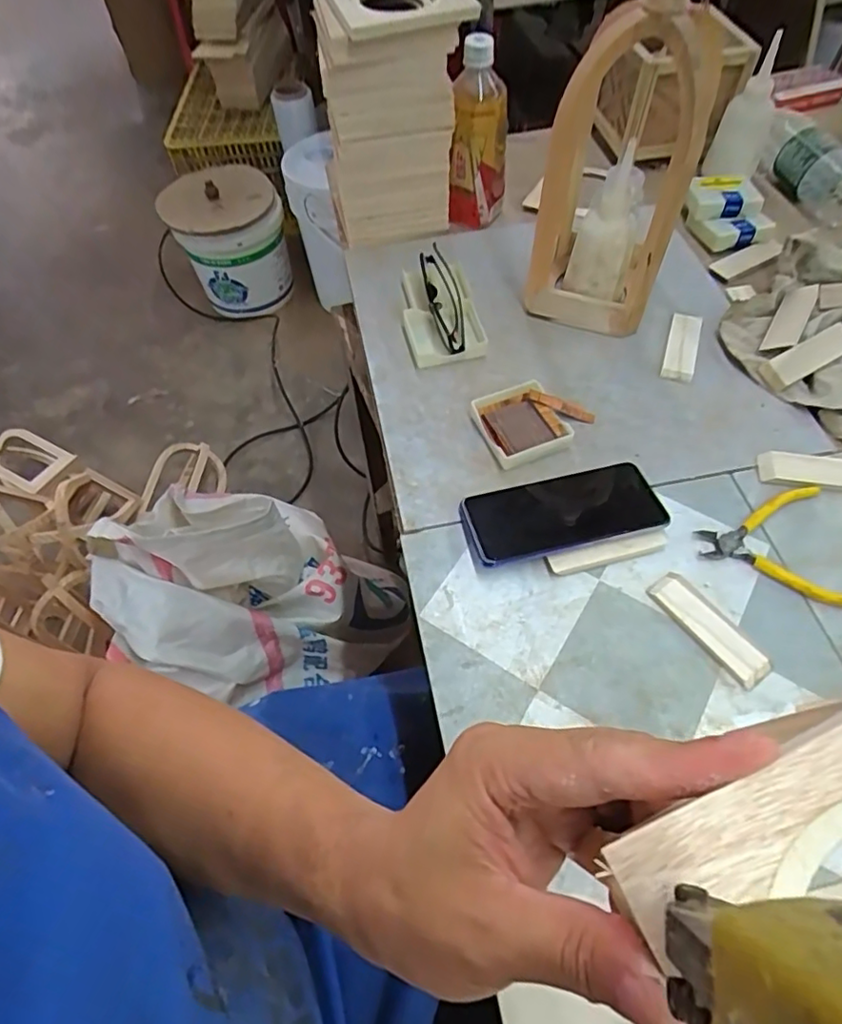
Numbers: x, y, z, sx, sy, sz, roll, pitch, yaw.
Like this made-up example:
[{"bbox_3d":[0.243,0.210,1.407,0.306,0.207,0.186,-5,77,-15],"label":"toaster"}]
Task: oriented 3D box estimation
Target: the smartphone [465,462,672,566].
[{"bbox_3d":[0.120,0.001,0.504,0.161,0.012,0.072,-10,57,-3],"label":"smartphone"}]

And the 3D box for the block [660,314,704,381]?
[{"bbox_3d":[0.268,-0.171,0.606,0.031,0.011,0.094,15,59,13],"label":"block"}]

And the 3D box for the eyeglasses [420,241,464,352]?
[{"bbox_3d":[0.025,-0.225,0.626,0.035,0.031,0.136,-8,57,-2],"label":"eyeglasses"}]

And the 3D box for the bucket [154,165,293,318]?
[{"bbox_3d":[-0.517,-0.732,1.644,0.288,0.328,0.268,-2,57,2],"label":"bucket"}]

